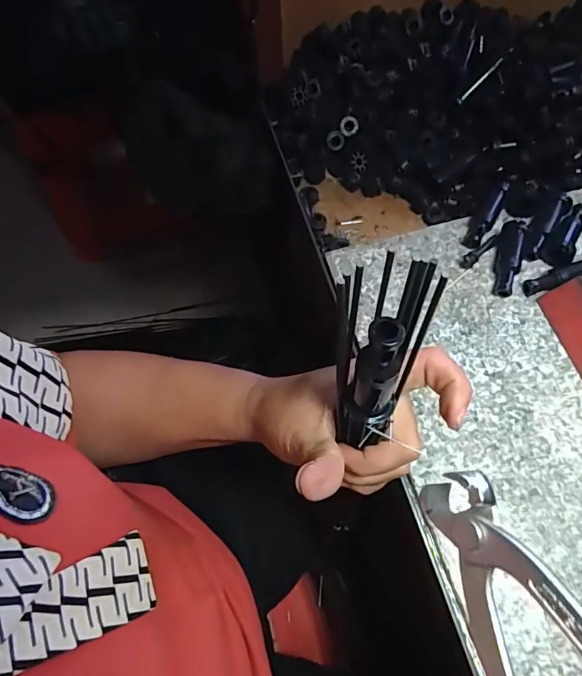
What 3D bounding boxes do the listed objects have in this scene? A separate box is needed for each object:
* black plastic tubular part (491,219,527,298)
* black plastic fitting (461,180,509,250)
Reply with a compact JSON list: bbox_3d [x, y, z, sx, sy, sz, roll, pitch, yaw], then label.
[{"bbox_3d":[0.183,-0.069,0.383,0.018,0.023,0.070,16,66,9],"label":"black plastic tubular part"},{"bbox_3d":[0.173,-0.110,0.405,0.018,0.021,0.070,27,68,13],"label":"black plastic fitting"}]

